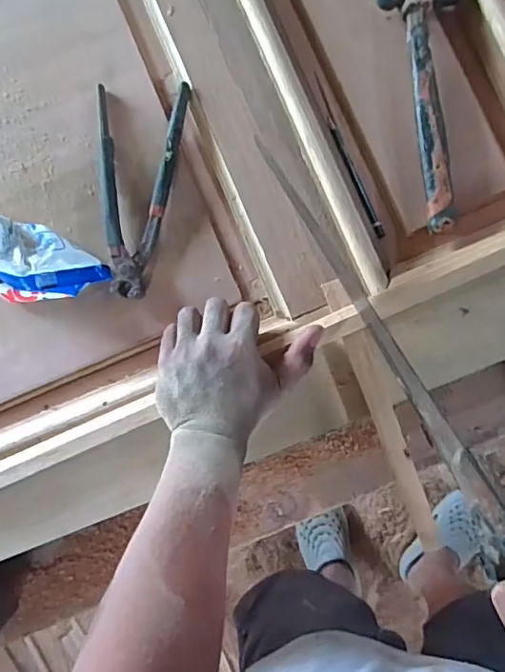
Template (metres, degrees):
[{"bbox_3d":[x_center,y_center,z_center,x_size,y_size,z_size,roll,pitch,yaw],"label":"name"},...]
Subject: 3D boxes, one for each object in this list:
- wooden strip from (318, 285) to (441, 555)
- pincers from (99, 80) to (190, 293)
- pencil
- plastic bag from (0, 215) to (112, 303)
[{"bbox_3d":[0.118,0.068,0.477,0.023,0.012,0.249,-20,85,3],"label":"wooden strip"},{"bbox_3d":[-0.122,-0.145,0.526,0.089,0.020,0.212,7,87,5],"label":"pincers"},{"bbox_3d":[0.099,-0.154,0.515,0.009,0.006,0.127,-21,85,3],"label":"pencil"},{"bbox_3d":[-0.231,-0.075,0.516,0.166,0.051,0.073,23,88,6],"label":"plastic bag"}]

